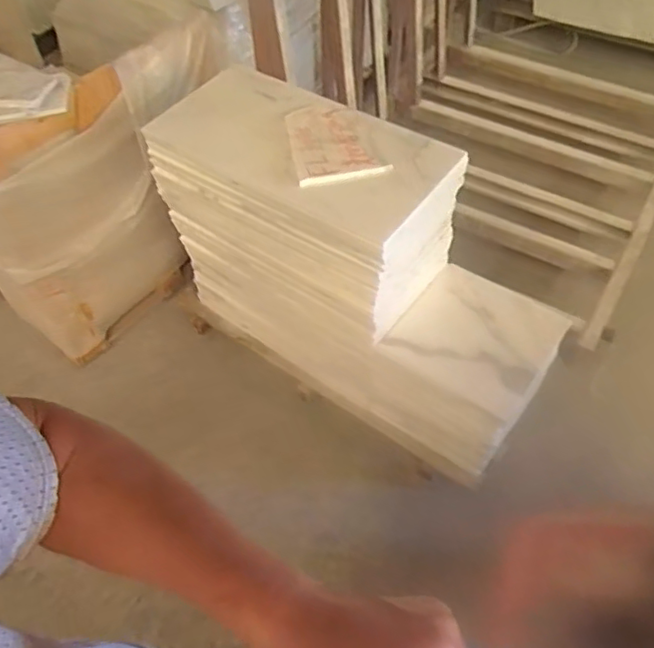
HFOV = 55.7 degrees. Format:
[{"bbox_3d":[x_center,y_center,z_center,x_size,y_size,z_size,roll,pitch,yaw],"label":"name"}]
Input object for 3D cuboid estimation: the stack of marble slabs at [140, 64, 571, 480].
[{"bbox_3d":[0.059,-0.131,1.476,1.011,0.649,0.327,31,61,22],"label":"stack of marble slabs"}]

